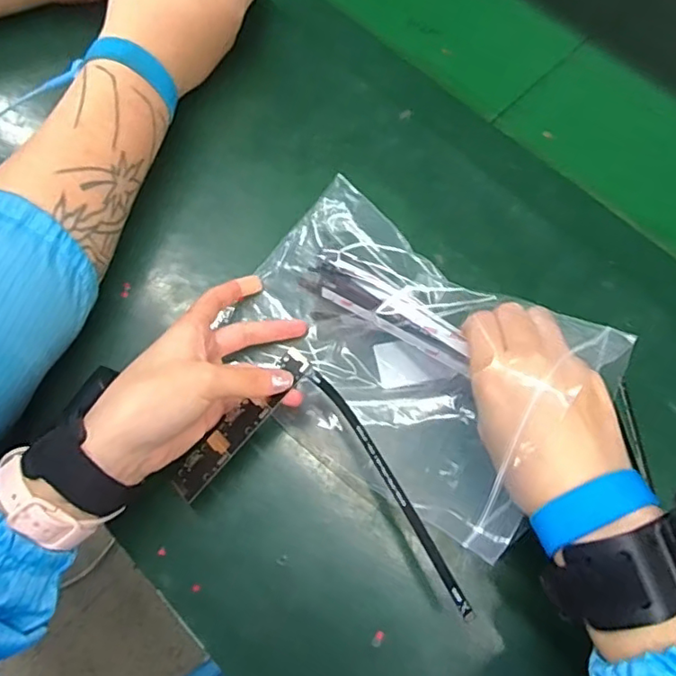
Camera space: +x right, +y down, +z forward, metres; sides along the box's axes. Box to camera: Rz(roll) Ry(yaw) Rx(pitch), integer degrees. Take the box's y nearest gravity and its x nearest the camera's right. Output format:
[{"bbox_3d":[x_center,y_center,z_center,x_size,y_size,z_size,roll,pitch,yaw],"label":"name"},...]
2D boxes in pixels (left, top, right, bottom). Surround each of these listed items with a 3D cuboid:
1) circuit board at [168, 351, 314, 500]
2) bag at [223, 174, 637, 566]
[{"bbox_3d":[-0.058,0.050,0.344,0.107,0.004,0.021,-48,59,-3],"label":"circuit board"},{"bbox_3d":[0.036,0.013,0.360,0.220,0.036,0.151,35,100,22],"label":"bag"}]

